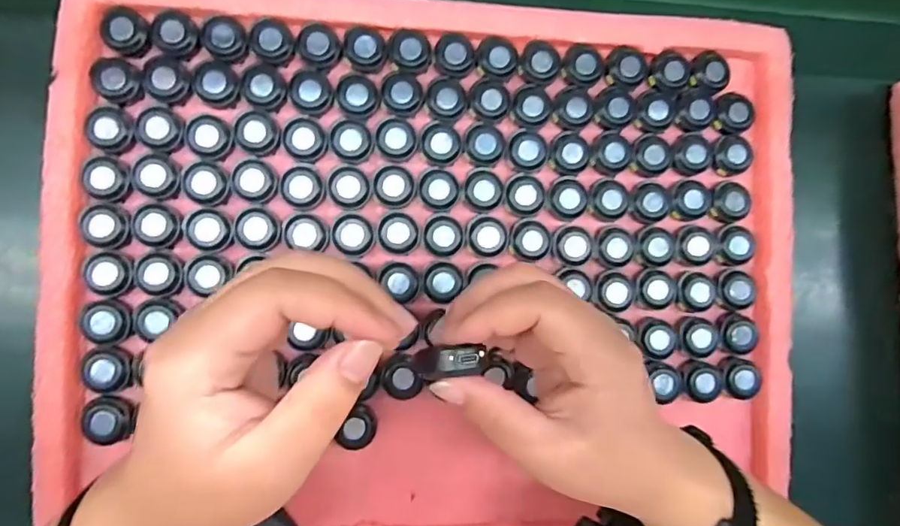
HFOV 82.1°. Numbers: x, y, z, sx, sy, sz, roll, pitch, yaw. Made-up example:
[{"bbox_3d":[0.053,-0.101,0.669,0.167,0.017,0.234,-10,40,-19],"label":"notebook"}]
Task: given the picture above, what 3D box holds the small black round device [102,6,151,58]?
[{"bbox_3d":[-0.209,-0.150,0.334,0.026,0.008,0.030,-35,92,-5],"label":"small black round device"}]

